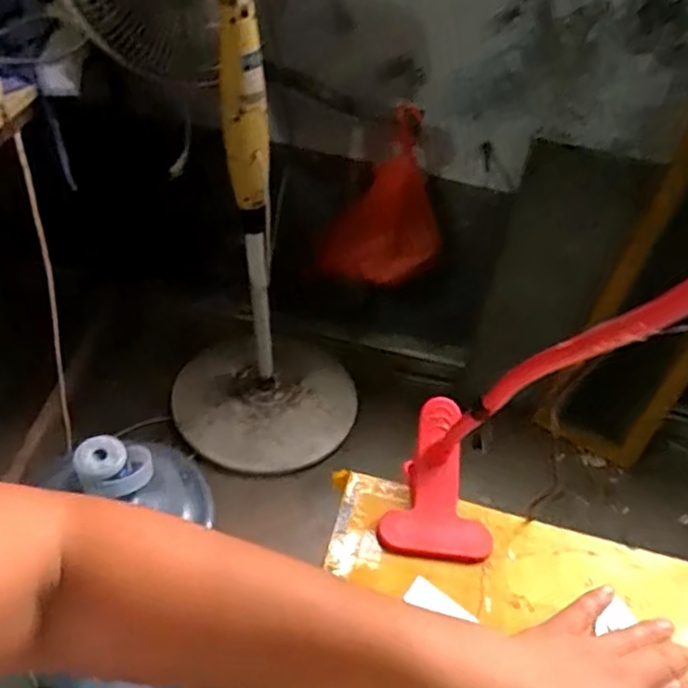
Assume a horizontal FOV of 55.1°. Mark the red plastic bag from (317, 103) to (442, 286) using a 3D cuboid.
[{"bbox_3d":[0.086,-0.286,1.358,0.240,0.352,0.080,9,41,0],"label":"red plastic bag"}]

